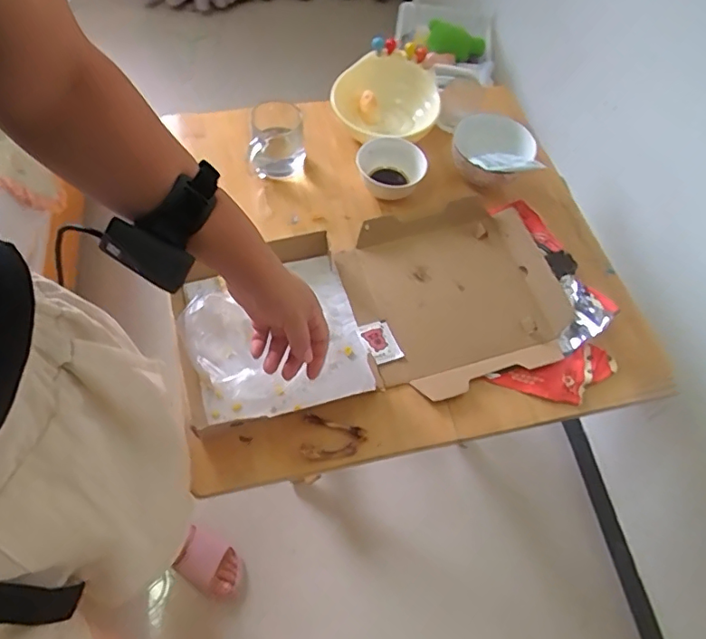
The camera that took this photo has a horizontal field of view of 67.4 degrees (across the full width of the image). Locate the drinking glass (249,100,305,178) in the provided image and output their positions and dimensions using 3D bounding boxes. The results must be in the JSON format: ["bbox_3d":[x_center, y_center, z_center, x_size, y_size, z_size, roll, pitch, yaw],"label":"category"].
[{"bbox_3d":[-0.126,-0.288,0.867,0.090,0.087,0.085,4,59,-2],"label":"drinking glass"}]

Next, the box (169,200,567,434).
[{"bbox_3d":[0.034,-0.018,0.744,0.549,0.063,0.282,-17,65,-11],"label":"box"}]

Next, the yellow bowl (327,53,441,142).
[{"bbox_3d":[0.052,-0.404,0.955,0.180,0.077,0.166,2,59,-3],"label":"yellow bowl"}]

